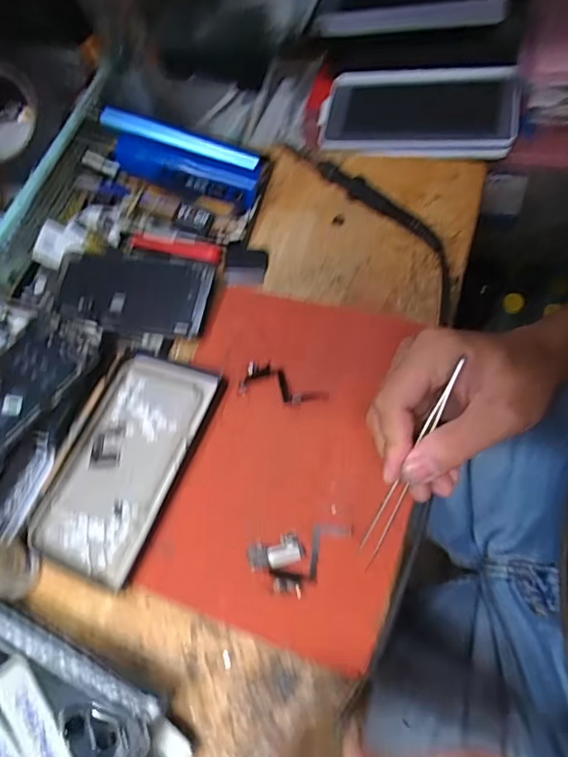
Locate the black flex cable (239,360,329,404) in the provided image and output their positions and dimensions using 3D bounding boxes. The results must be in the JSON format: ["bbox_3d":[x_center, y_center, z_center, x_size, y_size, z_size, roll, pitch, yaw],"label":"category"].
[{"bbox_3d":[-0.002,0.008,0.436,0.072,0.005,0.033,23,69,26],"label":"black flex cable"}]

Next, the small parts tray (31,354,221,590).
[{"bbox_3d":[-0.125,0.063,0.438,0.096,0.020,0.176,17,70,18],"label":"small parts tray"}]

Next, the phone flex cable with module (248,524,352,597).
[{"bbox_3d":[0.013,0.123,0.375,0.071,0.008,0.038,-19,63,2],"label":"phone flex cable with module"}]

